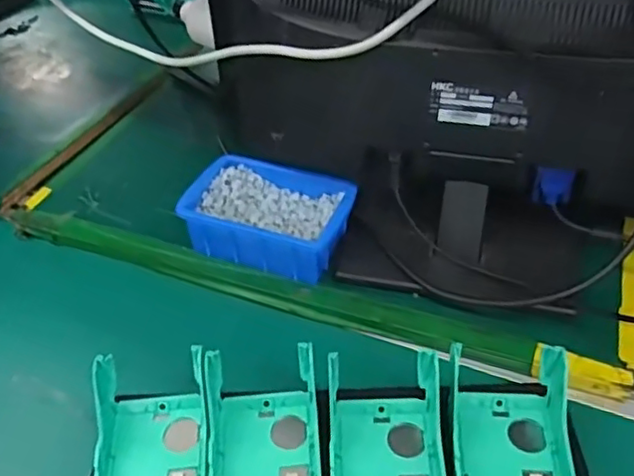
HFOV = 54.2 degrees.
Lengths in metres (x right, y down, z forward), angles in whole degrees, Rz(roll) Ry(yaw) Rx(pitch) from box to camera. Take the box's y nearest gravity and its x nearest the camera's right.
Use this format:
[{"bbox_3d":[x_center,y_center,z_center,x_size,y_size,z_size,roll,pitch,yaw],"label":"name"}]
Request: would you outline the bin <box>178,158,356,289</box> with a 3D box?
[{"bbox_3d":[-0.043,-0.023,0.592,0.151,0.052,0.108,13,44,16],"label":"bin"}]

